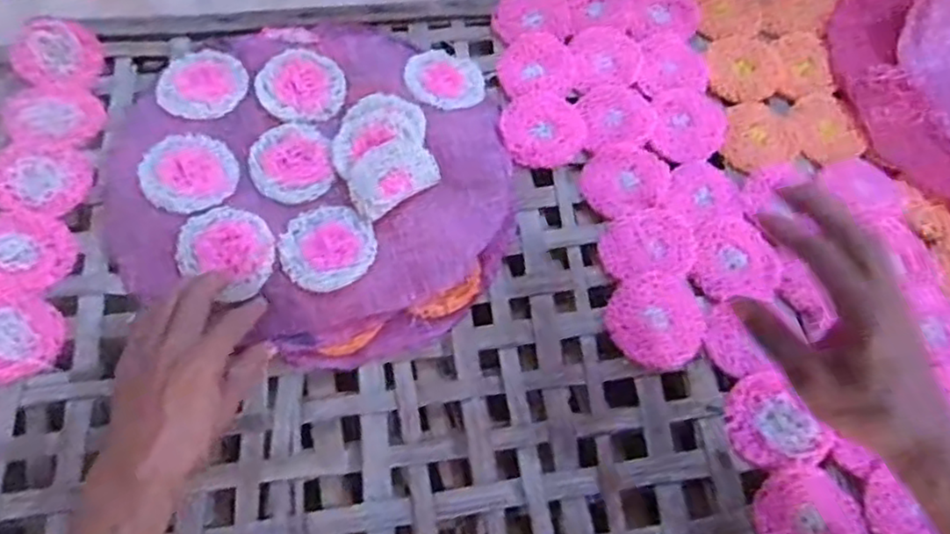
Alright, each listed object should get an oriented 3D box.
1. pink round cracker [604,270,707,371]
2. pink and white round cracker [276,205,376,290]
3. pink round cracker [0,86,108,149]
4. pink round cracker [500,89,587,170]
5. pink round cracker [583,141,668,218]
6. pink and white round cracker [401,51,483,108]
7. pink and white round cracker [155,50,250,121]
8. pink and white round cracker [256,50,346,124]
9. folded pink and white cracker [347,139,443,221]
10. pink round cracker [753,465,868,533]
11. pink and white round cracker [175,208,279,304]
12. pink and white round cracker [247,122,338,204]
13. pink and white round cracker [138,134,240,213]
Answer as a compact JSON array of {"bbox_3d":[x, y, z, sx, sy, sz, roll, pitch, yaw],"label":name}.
[{"bbox_3d":[0.148,0.044,0.548,0.077,0.010,0.081,1,63,-1],"label":"pink round cracker"},{"bbox_3d":[-0.122,-0.017,0.558,0.075,0.007,0.073,1,63,-1],"label":"pink and white round cracker"},{"bbox_3d":[-0.379,-0.135,0.605,0.078,0.016,0.066,-18,65,-10],"label":"pink round cracker"},{"bbox_3d":[0.065,-0.133,0.634,0.078,0.007,0.080,-5,64,-4],"label":"pink round cracker"},{"bbox_3d":[0.136,-0.080,0.609,0.077,0.014,0.076,1,63,-1],"label":"pink round cracker"},{"bbox_3d":[-0.030,-0.184,0.651,0.073,0.011,0.075,-8,64,-6],"label":"pink and white round cracker"},{"bbox_3d":[-0.254,-0.170,0.620,0.088,0.007,0.077,37,68,16],"label":"pink and white round cracker"},{"bbox_3d":[-0.162,-0.170,0.624,0.078,0.007,0.079,1,63,-1],"label":"pink and white round cracker"},{"bbox_3d":[-0.073,-0.079,0.583,0.079,0.017,0.053,-35,69,-17],"label":"folded pink and white cracker"},{"bbox_3d":[0.242,0.182,0.478,0.075,0.007,0.076,1,63,-1],"label":"pink round cracker"},{"bbox_3d":[-0.203,-0.014,0.552,0.080,0.013,0.068,30,67,13],"label":"pink and white round cracker"},{"bbox_3d":[-0.162,-0.092,0.594,0.071,0.011,0.076,1,63,-1],"label":"pink and white round cracker"},{"bbox_3d":[-0.245,-0.082,0.576,0.079,0.009,0.073,1,63,-1],"label":"pink and white round cracker"}]

